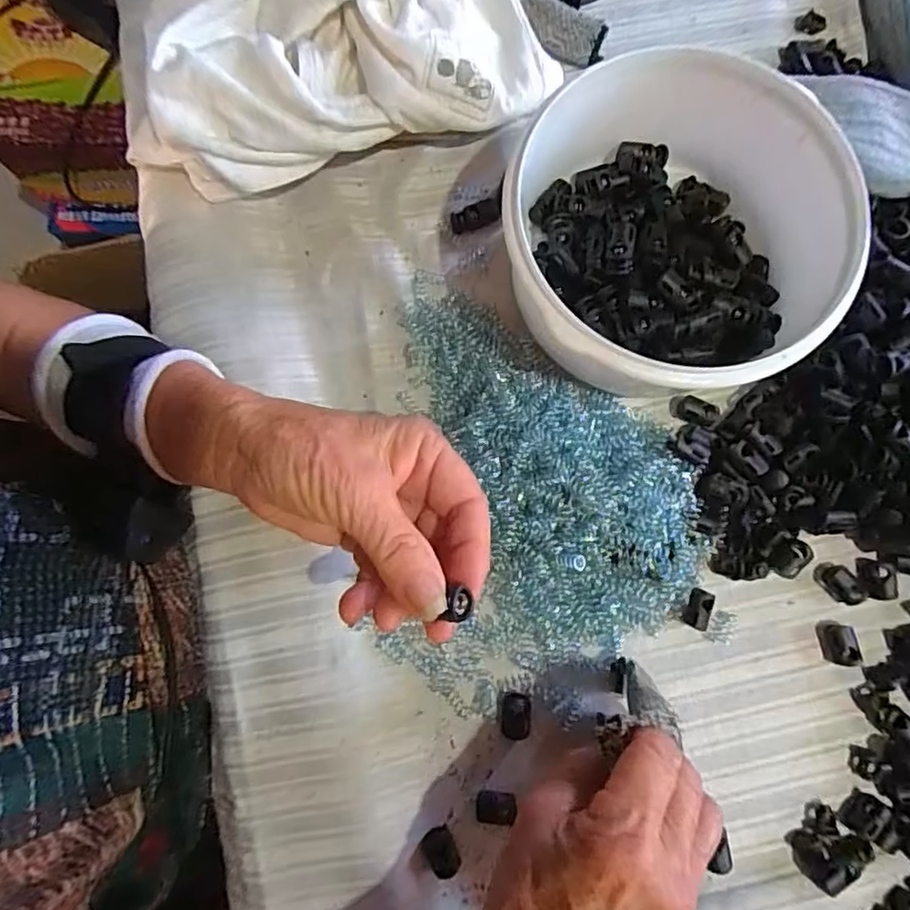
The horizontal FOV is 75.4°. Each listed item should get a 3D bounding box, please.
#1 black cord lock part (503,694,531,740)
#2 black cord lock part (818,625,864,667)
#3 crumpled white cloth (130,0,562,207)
[{"bbox_3d":[0.031,0.131,0.295,0.014,0.007,0.020,4,79,0],"label":"black cord lock part"},{"bbox_3d":[0.198,0.098,0.303,0.016,0.010,0.019,1,79,0],"label":"black cord lock part"},{"bbox_3d":[-0.074,-0.241,0.332,0.230,0.068,0.168,-18,80,-4],"label":"crumpled white cloth"}]

